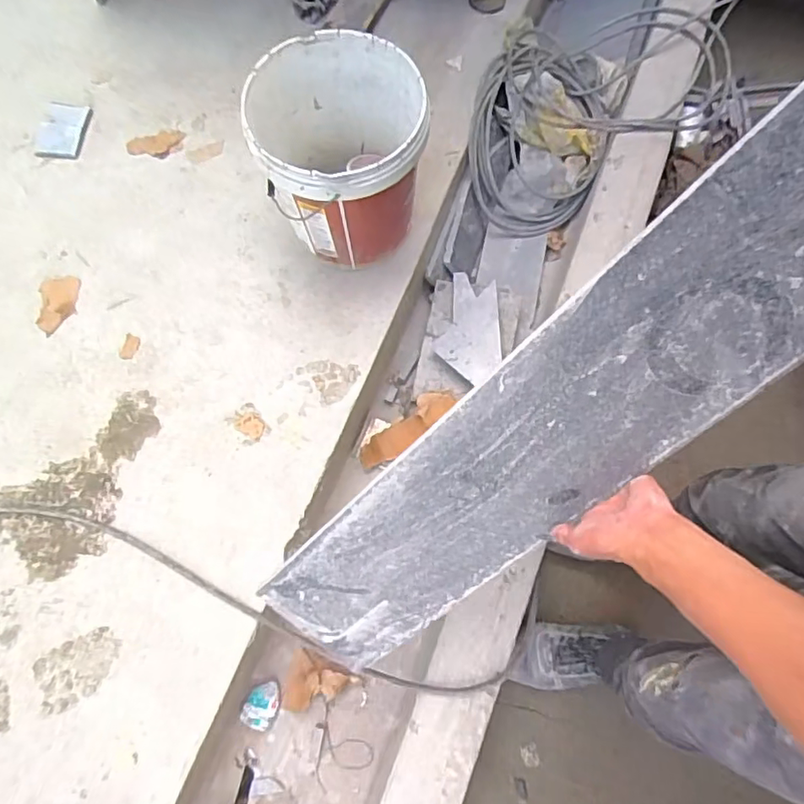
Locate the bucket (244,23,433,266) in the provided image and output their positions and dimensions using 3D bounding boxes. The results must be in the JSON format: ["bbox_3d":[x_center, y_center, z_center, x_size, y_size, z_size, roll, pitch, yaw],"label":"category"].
[{"bbox_3d":[-0.112,-0.451,1.041,0.286,0.305,0.299,0,74,1],"label":"bucket"}]

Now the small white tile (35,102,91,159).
[{"bbox_3d":[-0.786,-0.630,1.292,0.102,0.022,0.150,4,74,2],"label":"small white tile"}]

